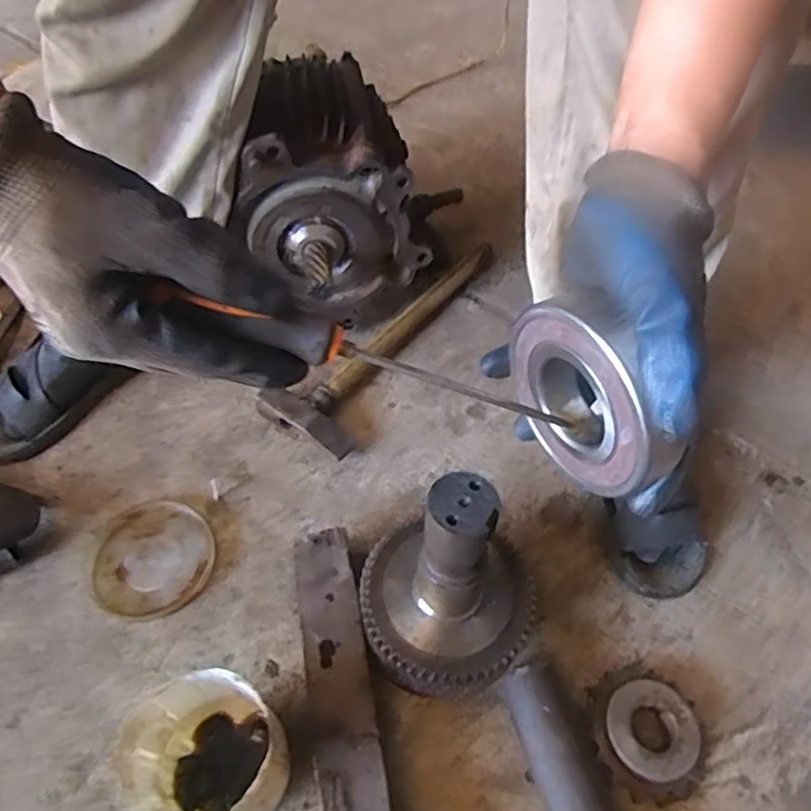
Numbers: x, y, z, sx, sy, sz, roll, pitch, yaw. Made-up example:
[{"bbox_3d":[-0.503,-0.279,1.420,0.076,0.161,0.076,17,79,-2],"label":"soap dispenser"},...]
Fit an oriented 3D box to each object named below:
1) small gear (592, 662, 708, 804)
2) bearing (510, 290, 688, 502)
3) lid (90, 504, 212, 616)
[{"bbox_3d":[0.198,0.261,0.513,0.086,0.034,0.097,0,53,-1],"label":"small gear"},{"bbox_3d":[0.091,-0.004,0.327,0.026,0.092,0.097,-18,56,-13],"label":"bearing"},{"bbox_3d":[-0.242,0.147,0.612,0.107,0.008,0.112,0,53,0],"label":"lid"}]

